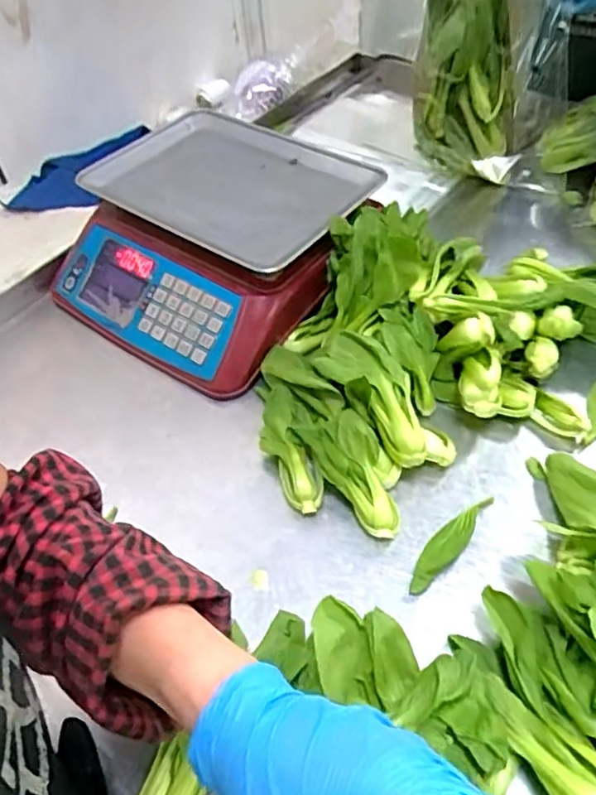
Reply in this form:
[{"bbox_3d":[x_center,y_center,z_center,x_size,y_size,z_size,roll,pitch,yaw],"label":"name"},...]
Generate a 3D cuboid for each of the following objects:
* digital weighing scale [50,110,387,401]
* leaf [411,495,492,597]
[{"bbox_3d":[-0.114,-0.210,0.803,0.345,0.115,0.345,26,57,25],"label":"digital weighing scale"},{"bbox_3d":[0.142,0.132,0.580,0.121,0.021,0.023,-39,57,-24],"label":"leaf"}]

